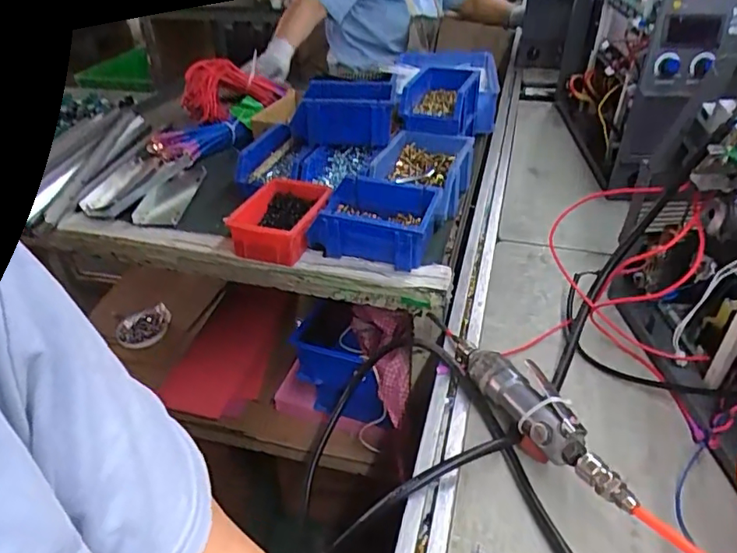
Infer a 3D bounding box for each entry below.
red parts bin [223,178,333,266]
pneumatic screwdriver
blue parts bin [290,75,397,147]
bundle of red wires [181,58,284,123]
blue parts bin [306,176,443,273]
[{"bbox_3d":[-0.119,-0.082,0.764,0.105,0.054,0.149,7,38,11],"label":"red parts bin"},{"bbox_3d":[0.140,0.112,0.552,0.047,0.061,0.307,-19,40,-20],"label":"pneumatic screwdriver"},{"bbox_3d":[-0.035,-0.260,0.878,0.157,0.076,0.105,3,38,8],"label":"blue parts bin"},{"bbox_3d":[-0.271,-0.363,1.090,0.190,0.107,0.073,-11,38,-9],"label":"bundle of red wires"},{"bbox_3d":[0.007,-0.071,0.740,0.157,0.071,0.103,11,39,16],"label":"blue parts bin"}]

